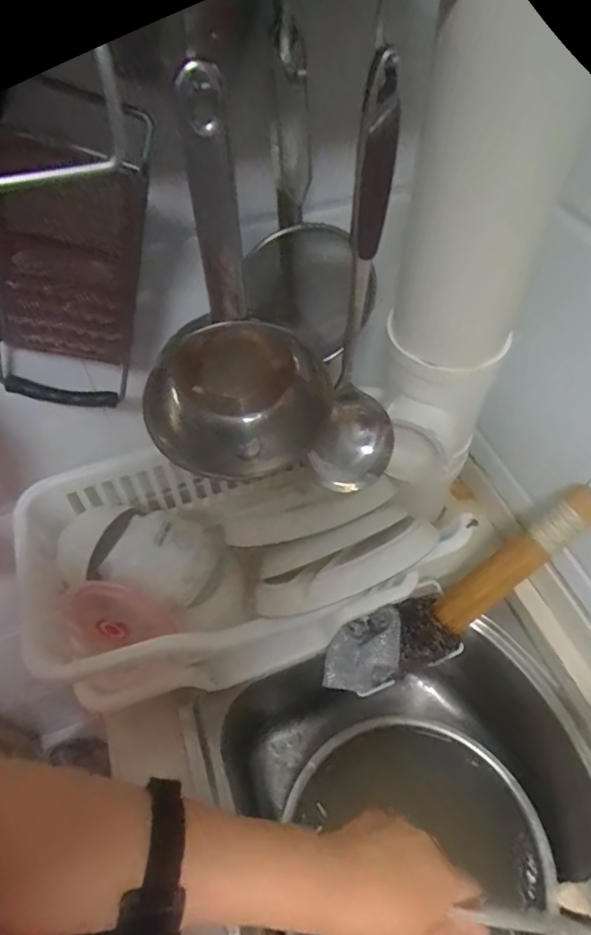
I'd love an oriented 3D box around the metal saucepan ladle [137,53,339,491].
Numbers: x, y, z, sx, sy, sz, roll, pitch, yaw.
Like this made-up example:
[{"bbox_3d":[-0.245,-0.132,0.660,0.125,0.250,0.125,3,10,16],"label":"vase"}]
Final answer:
[{"bbox_3d":[-0.053,-0.109,0.389,0.146,0.285,0.092,-20,56,-13],"label":"metal saucepan ladle"}]

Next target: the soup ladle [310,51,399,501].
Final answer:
[{"bbox_3d":[0.057,-0.102,0.396,0.061,0.308,0.094,13,55,10],"label":"soup ladle"}]

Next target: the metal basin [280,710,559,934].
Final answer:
[{"bbox_3d":[0.135,0.472,0.628,0.307,0.086,0.295,0,54,0],"label":"metal basin"}]

